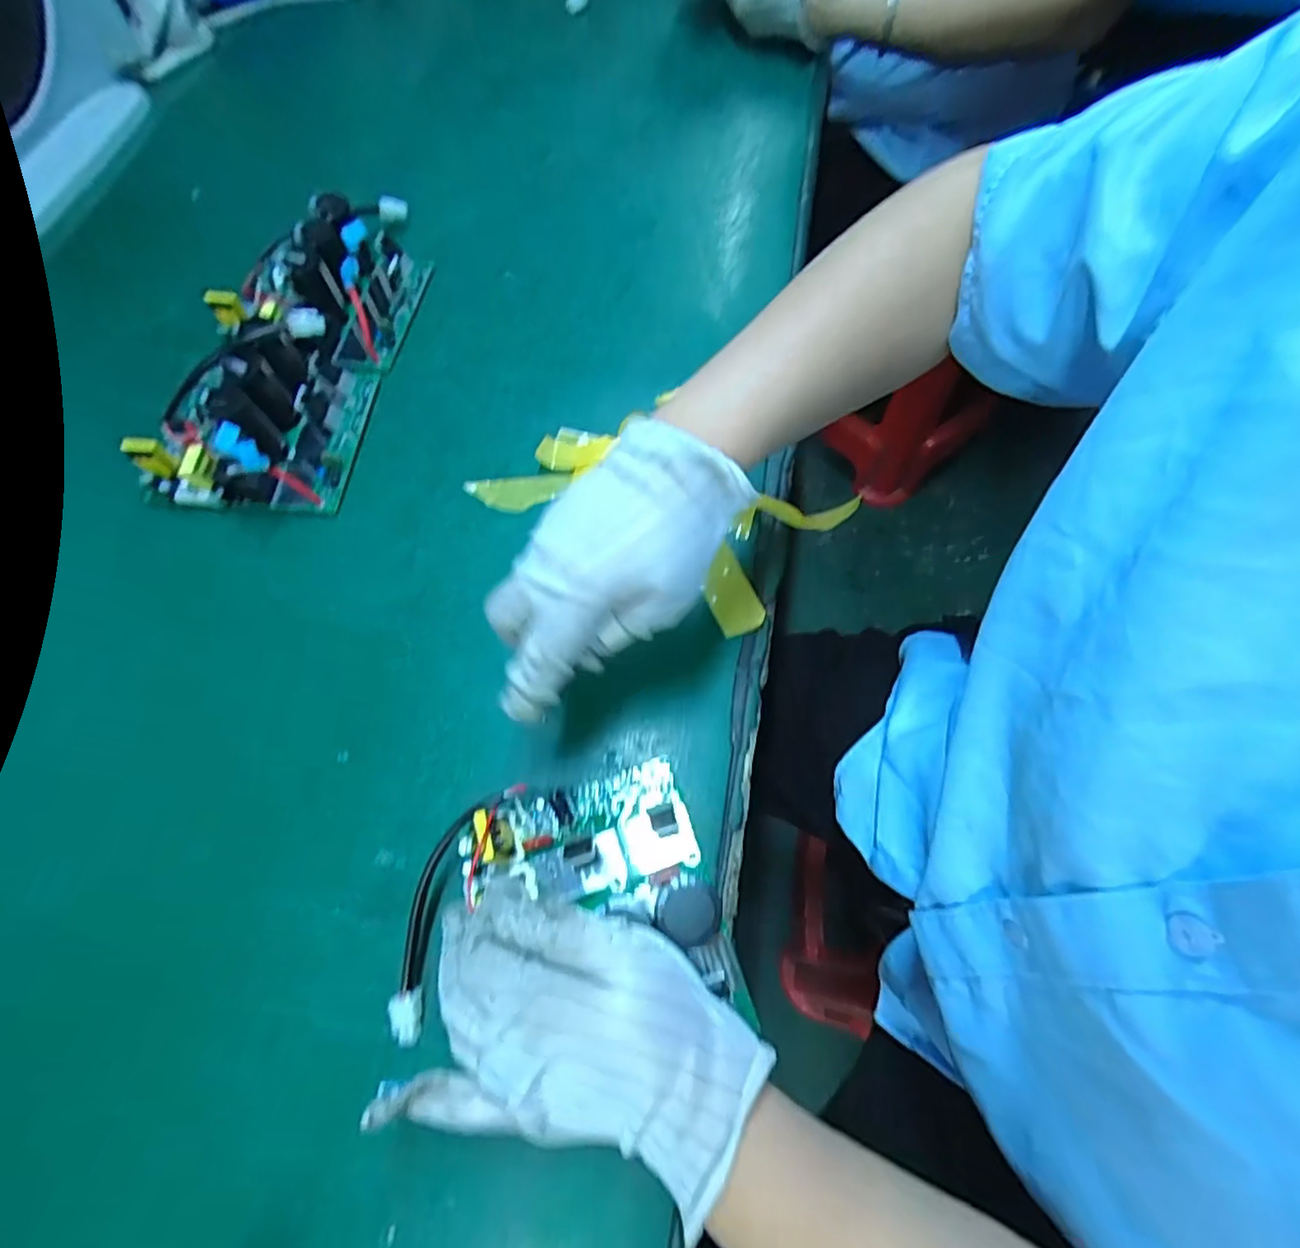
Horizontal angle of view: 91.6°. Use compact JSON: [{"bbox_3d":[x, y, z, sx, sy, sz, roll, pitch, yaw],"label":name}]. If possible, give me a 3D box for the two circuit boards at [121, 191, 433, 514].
[{"bbox_3d":[-0.262,-0.223,0.464,0.146,0.057,0.294,2,67,4],"label":"two circuit boards"}]

